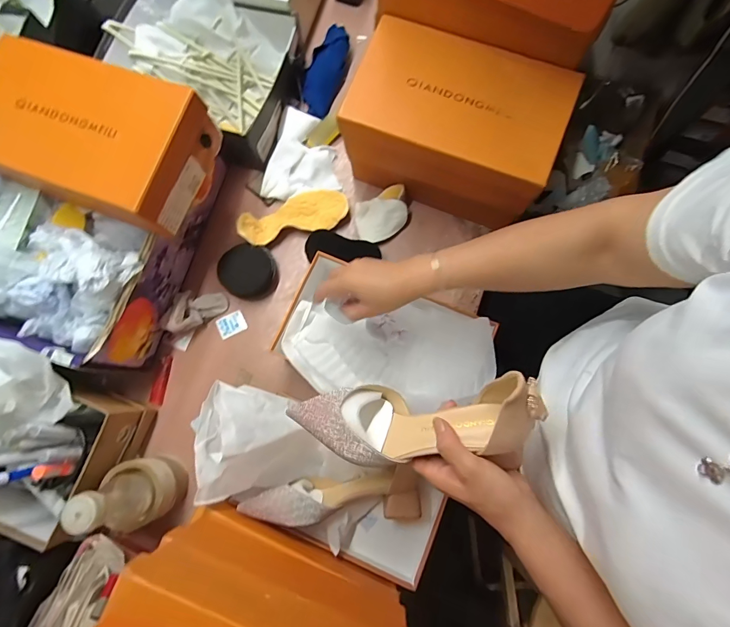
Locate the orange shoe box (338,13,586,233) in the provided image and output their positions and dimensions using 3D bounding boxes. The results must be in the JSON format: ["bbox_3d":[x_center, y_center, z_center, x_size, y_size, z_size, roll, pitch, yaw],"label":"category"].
[{"bbox_3d":[0.129,-0.272,0.602,0.276,0.184,0.168,22,80,6],"label":"orange shoe box"}]

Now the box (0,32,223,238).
[{"bbox_3d":[-0.365,-0.233,0.521,0.288,0.082,0.176,22,80,6],"label":"box"}]

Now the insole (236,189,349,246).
[{"bbox_3d":[-0.120,-0.165,0.670,0.186,0.036,0.078,-17,78,-2],"label":"insole"}]

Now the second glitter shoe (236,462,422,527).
[{"bbox_3d":[-0.045,0.254,0.558,0.240,0.076,0.064,-1,78,1],"label":"second glitter shoe"}]

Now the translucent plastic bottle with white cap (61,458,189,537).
[{"bbox_3d":[-0.309,0.241,0.528,0.065,0.204,0.082,-22,79,-3],"label":"translucent plastic bottle with white cap"}]

